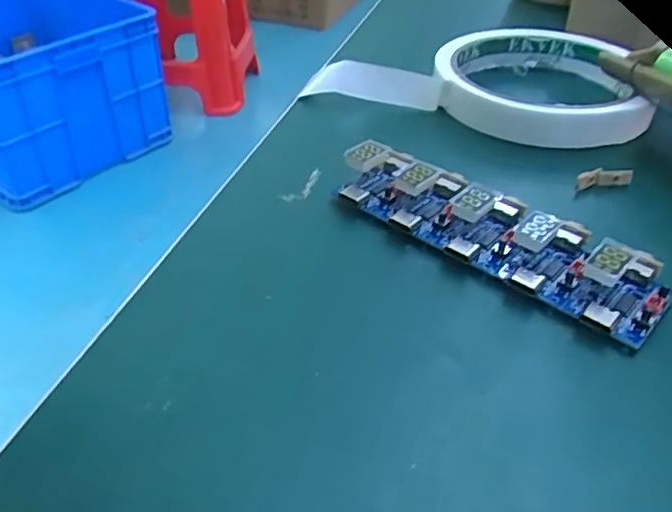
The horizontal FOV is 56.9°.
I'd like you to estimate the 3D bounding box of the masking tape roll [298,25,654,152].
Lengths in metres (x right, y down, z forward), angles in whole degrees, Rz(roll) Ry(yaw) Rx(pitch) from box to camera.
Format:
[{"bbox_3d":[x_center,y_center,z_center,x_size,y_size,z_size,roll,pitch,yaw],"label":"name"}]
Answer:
[{"bbox_3d":[0.075,-0.081,0.289,0.133,0.021,0.133,27,46,28],"label":"masking tape roll"}]

